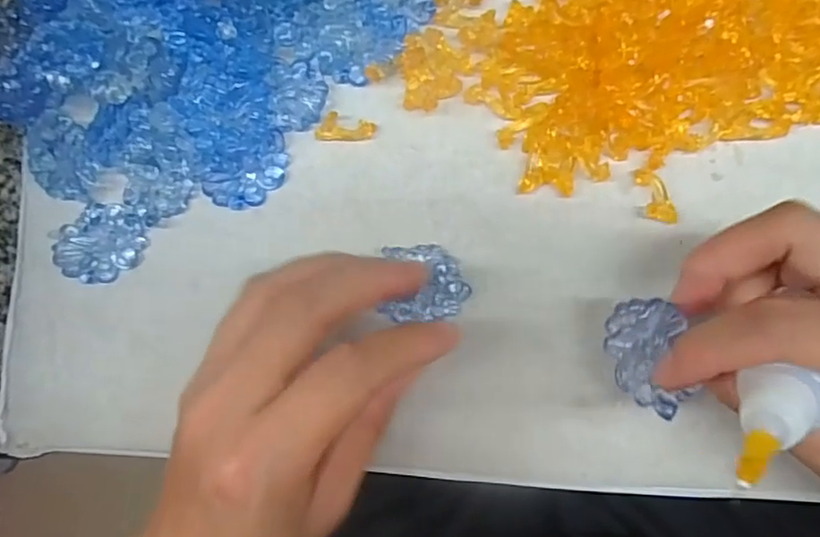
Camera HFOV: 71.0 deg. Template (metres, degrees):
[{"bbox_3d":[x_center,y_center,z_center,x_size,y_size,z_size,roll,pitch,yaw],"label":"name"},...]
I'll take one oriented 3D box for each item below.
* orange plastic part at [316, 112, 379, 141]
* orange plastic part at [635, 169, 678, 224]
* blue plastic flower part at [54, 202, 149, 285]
[{"bbox_3d":[-0.026,-0.056,0.230,0.024,0.007,0.010,2,87,7],"label":"orange plastic part"},{"bbox_3d":[0.092,-0.027,0.216,0.010,0.004,0.022,-17,85,5],"label":"orange plastic part"},{"bbox_3d":[-0.128,-0.011,0.238,0.030,0.007,0.035,42,92,7],"label":"blue plastic flower part"}]

